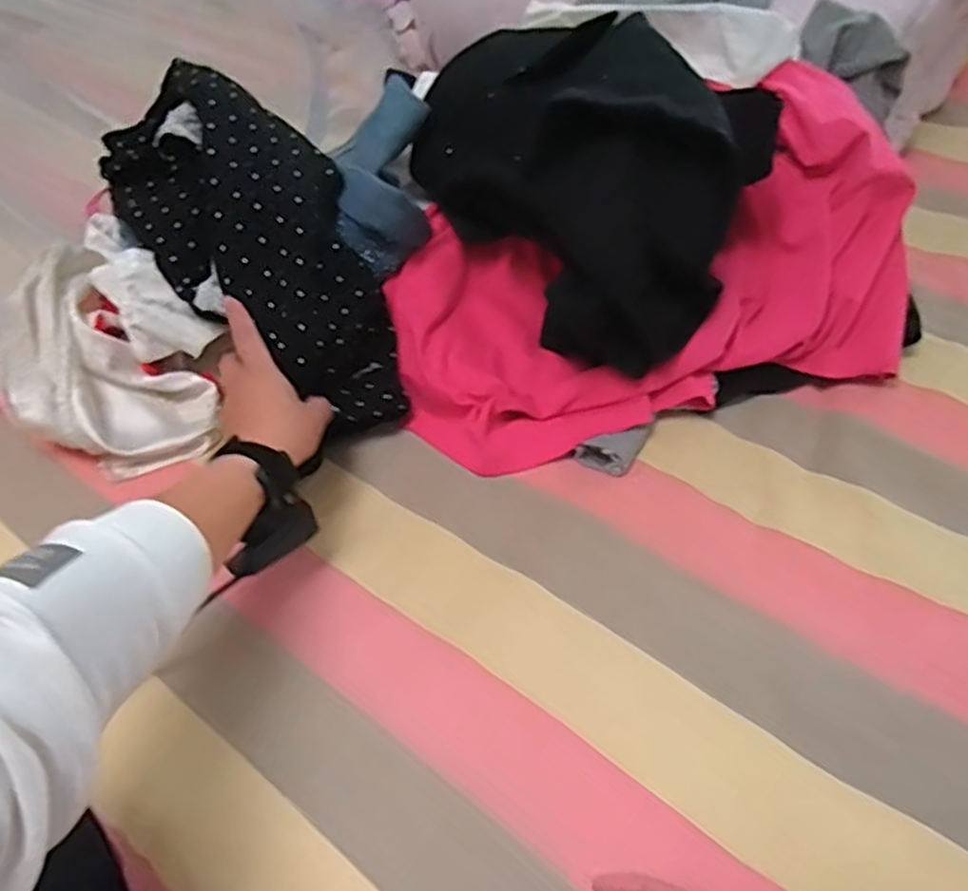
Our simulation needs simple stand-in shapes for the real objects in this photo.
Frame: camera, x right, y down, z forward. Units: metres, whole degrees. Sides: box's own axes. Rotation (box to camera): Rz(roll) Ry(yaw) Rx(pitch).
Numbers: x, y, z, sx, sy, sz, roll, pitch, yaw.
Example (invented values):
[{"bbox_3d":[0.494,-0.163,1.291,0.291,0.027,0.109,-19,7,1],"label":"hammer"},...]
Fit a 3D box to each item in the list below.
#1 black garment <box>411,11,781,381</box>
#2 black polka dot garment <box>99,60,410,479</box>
[{"bbox_3d":[0.085,-0.245,0.685,0.194,0.200,0.330,-35,55,-25],"label":"black garment"},{"bbox_3d":[-0.208,-0.191,0.680,0.151,0.136,0.399,-35,79,-25],"label":"black polka dot garment"}]

